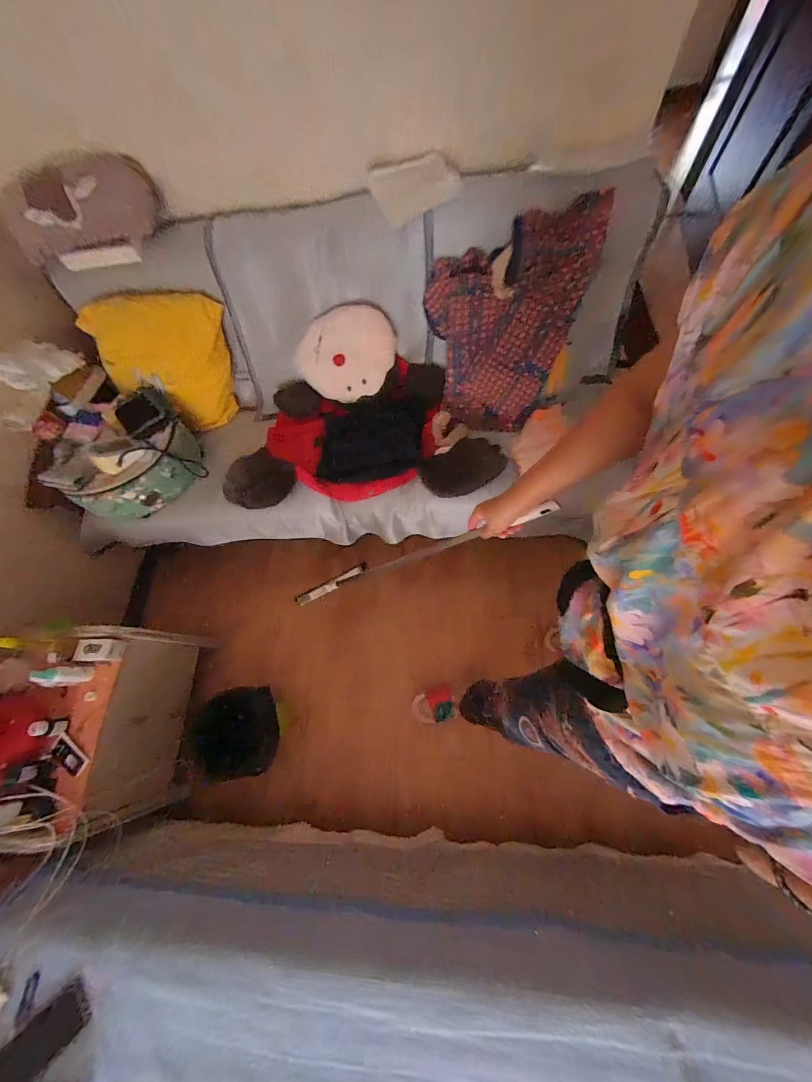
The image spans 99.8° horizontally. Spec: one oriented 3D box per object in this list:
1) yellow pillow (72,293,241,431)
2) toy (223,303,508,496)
[{"bbox_3d":[-0.879,-0.647,1.256,0.450,0.435,0.117,-12,35,-17],"label":"yellow pillow"},{"bbox_3d":[-0.132,-0.426,1.141,0.833,0.266,0.572,0,67,7],"label":"toy"}]

